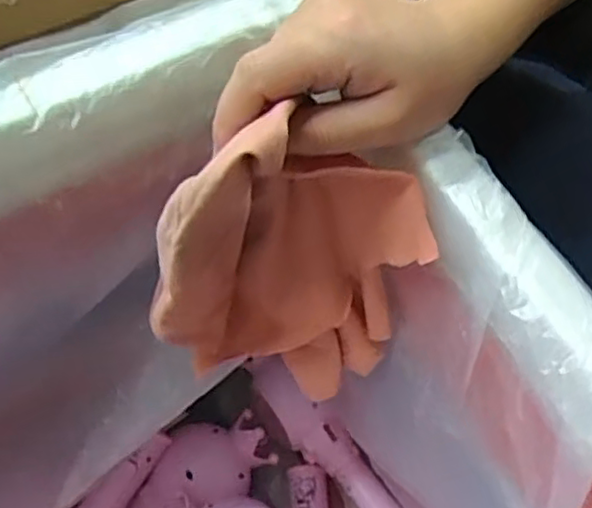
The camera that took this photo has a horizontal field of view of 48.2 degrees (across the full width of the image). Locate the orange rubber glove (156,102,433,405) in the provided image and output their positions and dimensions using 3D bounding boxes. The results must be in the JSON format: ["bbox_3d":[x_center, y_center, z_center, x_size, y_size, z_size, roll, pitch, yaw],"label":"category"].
[{"bbox_3d":[-0.005,0.008,0.307,0.121,0.165,0.055,-4,62,-2],"label":"orange rubber glove"}]

